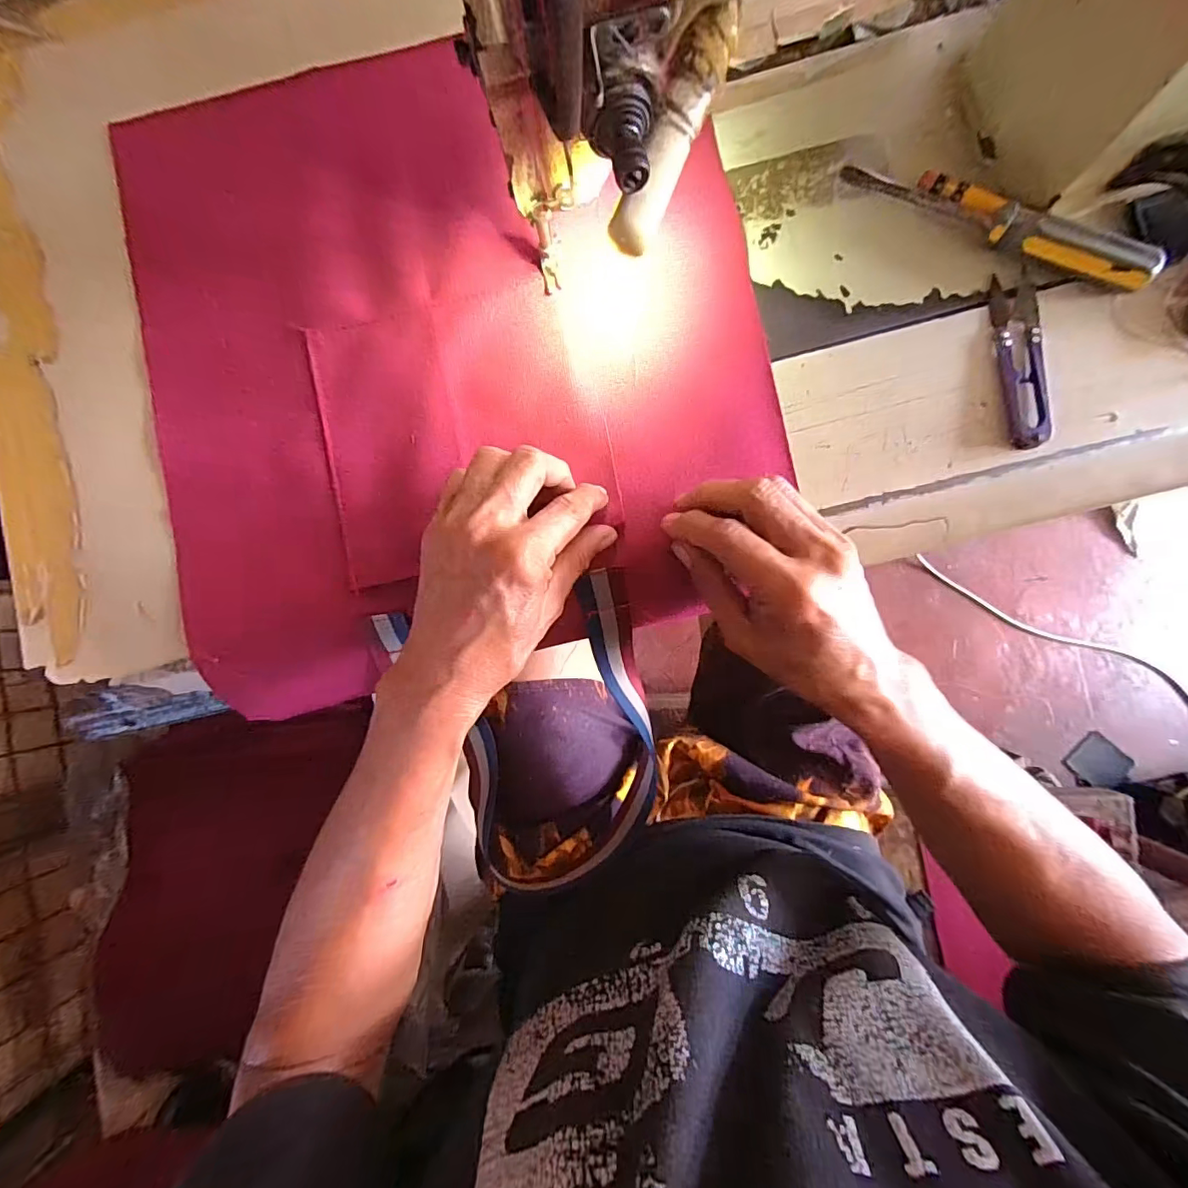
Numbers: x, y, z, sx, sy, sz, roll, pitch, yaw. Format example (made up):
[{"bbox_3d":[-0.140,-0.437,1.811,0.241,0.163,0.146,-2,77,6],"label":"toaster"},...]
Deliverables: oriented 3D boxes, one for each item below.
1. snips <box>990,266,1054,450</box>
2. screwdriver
[{"bbox_3d":[0.241,-0.132,0.283,0.024,0.006,0.101,-5,87,5],"label":"snips"},{"bbox_3d":[0.220,-0.206,0.278,0.167,0.018,0.020,27,90,6],"label":"screwdriver"}]

